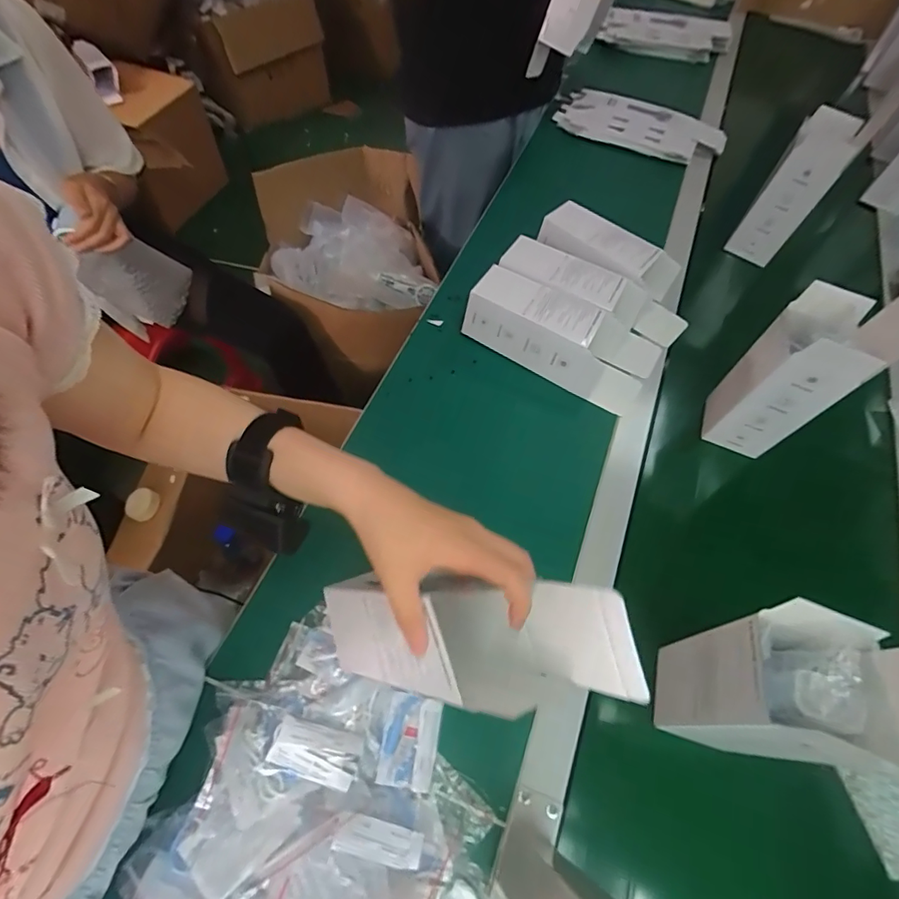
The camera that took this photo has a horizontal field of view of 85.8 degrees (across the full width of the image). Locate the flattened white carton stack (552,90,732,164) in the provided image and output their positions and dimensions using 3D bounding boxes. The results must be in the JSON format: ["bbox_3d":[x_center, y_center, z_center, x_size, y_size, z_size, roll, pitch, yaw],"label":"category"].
[{"bbox_3d":[0.389,-0.658,0.984,0.323,0.030,0.155,21,59,12],"label":"flattened white carton stack"}]

